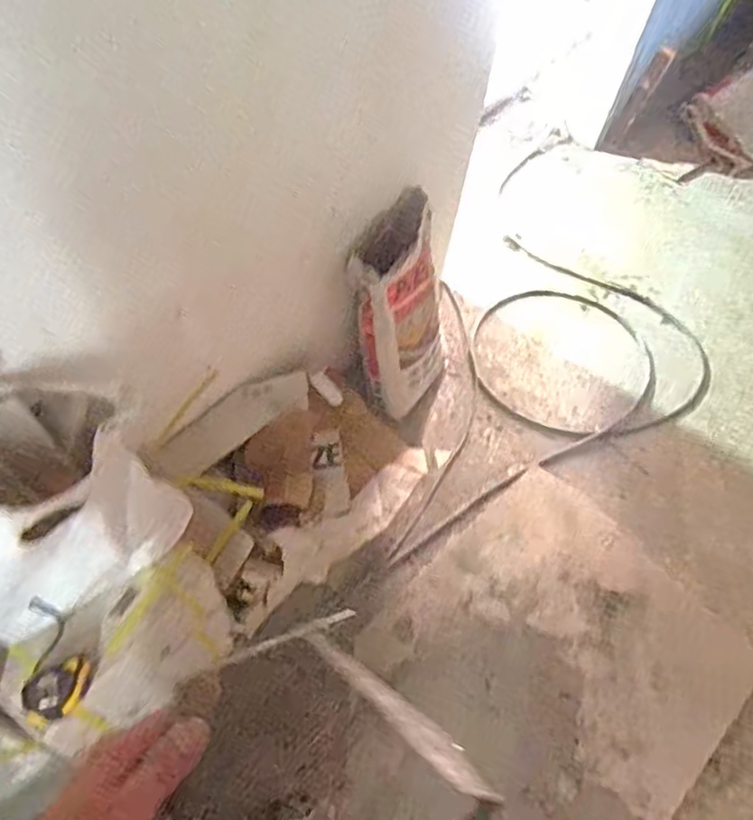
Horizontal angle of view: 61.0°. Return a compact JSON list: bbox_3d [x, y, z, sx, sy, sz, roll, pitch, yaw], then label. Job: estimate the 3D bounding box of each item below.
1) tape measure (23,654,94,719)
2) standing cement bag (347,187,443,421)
[{"bbox_3d":[-0.419,0.361,0.845,0.063,0.036,0.078,20,57,7],"label":"tape measure"},{"bbox_3d":[0.056,-0.224,1.576,0.246,0.514,0.278,9,56,0],"label":"standing cement bag"}]

